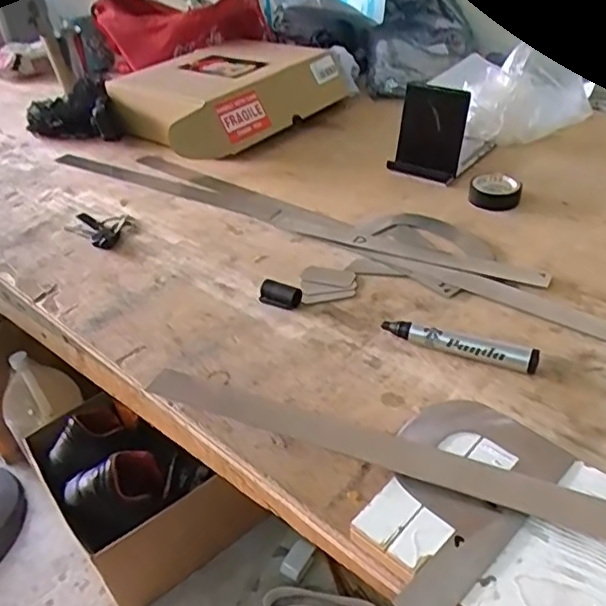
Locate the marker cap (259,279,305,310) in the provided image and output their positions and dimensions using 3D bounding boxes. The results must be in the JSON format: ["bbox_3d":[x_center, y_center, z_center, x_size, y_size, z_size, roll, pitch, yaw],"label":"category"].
[{"bbox_3d":[-0.020,-0.007,0.525,0.038,0.017,0.017,13,41,22],"label":"marker cap"}]

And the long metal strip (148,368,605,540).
[{"bbox_3d":[0.103,0.103,0.354,0.449,0.007,0.034,14,41,23],"label":"long metal strip"}]

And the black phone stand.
[{"bbox_3d":[0.144,-0.194,0.687,0.080,0.093,0.050,15,41,23],"label":"black phone stand"}]

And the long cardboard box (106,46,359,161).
[{"bbox_3d":[-0.091,-0.282,0.818,0.183,0.092,0.284,25,46,33],"label":"long cardboard box"}]

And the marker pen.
[{"bbox_3d":[0.117,0.032,0.457,0.116,0.016,0.014,15,41,23],"label":"marker pen"}]

